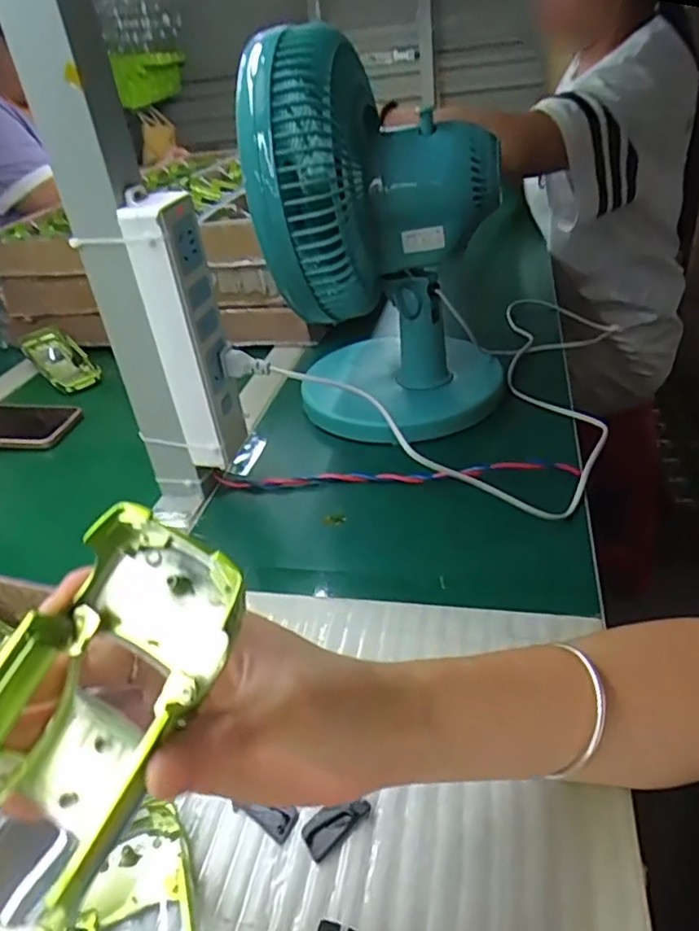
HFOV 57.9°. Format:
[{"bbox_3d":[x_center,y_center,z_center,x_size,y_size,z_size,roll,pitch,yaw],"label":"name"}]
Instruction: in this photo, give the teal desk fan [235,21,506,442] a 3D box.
[{"bbox_3d":[0.034,-0.194,0.560,0.190,0.307,0.186,-1,35,9],"label":"teal desk fan"}]

